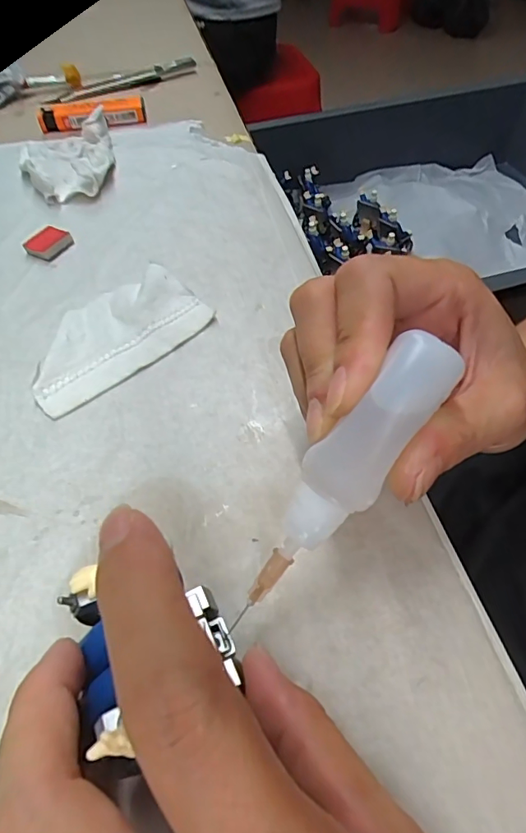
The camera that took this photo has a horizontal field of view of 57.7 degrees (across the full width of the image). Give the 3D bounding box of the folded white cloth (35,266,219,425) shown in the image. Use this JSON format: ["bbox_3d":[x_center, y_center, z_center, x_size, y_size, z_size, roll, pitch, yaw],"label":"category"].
[{"bbox_3d":[-0.073,-0.041,0.227,0.088,0.009,0.056,-37,60,-23],"label":"folded white cloth"}]

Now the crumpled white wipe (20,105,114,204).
[{"bbox_3d":[-0.133,-0.178,0.324,0.058,0.017,0.090,-13,54,-7],"label":"crumpled white wipe"}]

